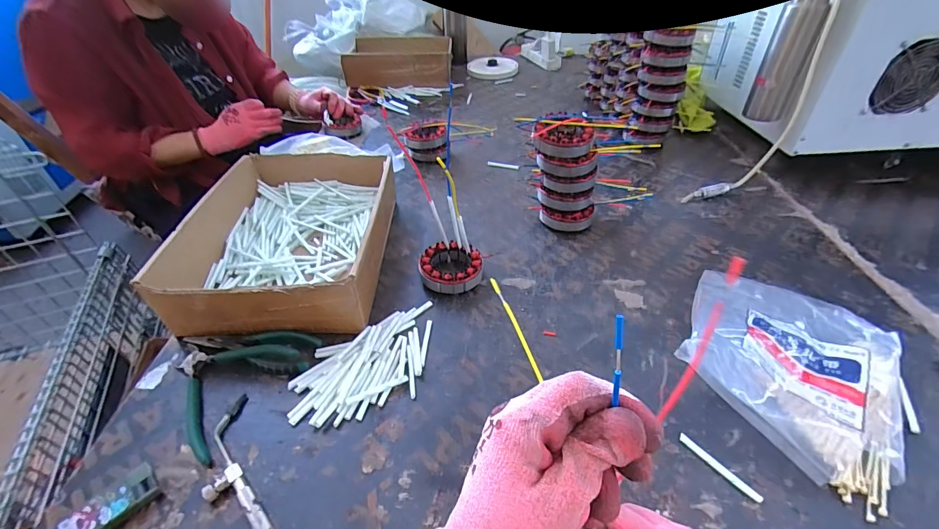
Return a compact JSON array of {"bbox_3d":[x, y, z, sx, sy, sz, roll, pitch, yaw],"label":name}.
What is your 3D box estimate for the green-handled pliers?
[{"bbox_3d":[-0.263,0.119,0.430,0.117,0.023,0.125,21,47,24],"label":"green-handled pliers"}]

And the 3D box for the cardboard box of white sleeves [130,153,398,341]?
[{"bbox_3d":[-0.243,-0.060,0.585,0.242,0.081,0.351,-1,42,1],"label":"cardboard box of white sleeves"}]

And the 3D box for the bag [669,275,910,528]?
[{"bbox_3d":[0.345,0.087,0.429,0.198,0.070,0.246,26,49,28],"label":"bag"}]

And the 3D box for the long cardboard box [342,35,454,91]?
[{"bbox_3d":[-0.208,-0.625,1.248,0.306,0.101,0.278,-3,42,-1],"label":"long cardboard box"}]

